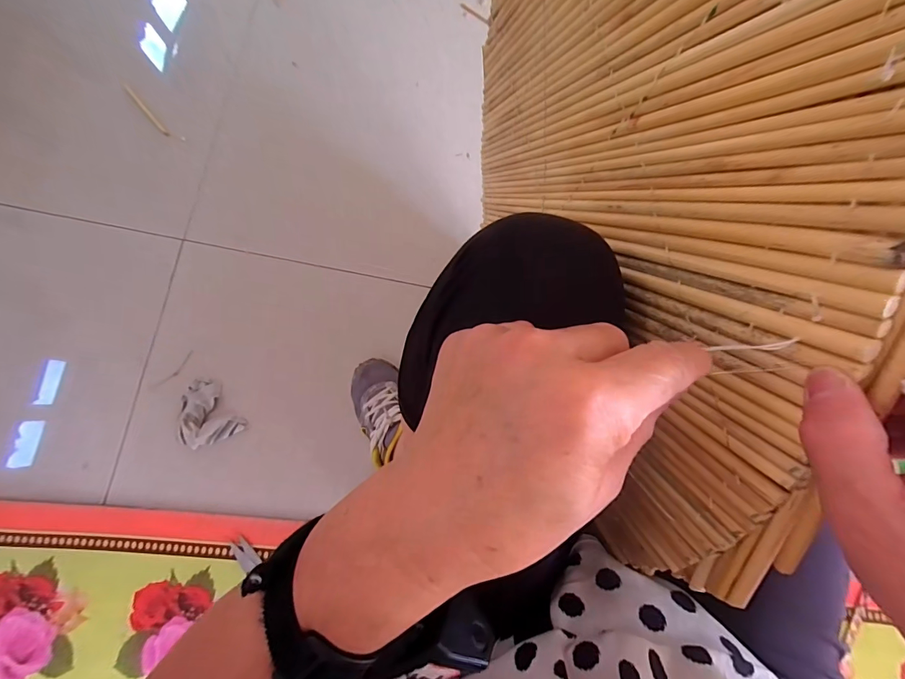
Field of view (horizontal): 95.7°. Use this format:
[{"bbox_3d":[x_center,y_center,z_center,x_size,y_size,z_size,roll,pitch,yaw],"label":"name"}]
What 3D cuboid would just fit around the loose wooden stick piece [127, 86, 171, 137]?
[{"bbox_3d":[-0.564,-0.422,0.753,0.010,0.013,0.116,-41,85,-8],"label":"loose wooden stick piece"}]

